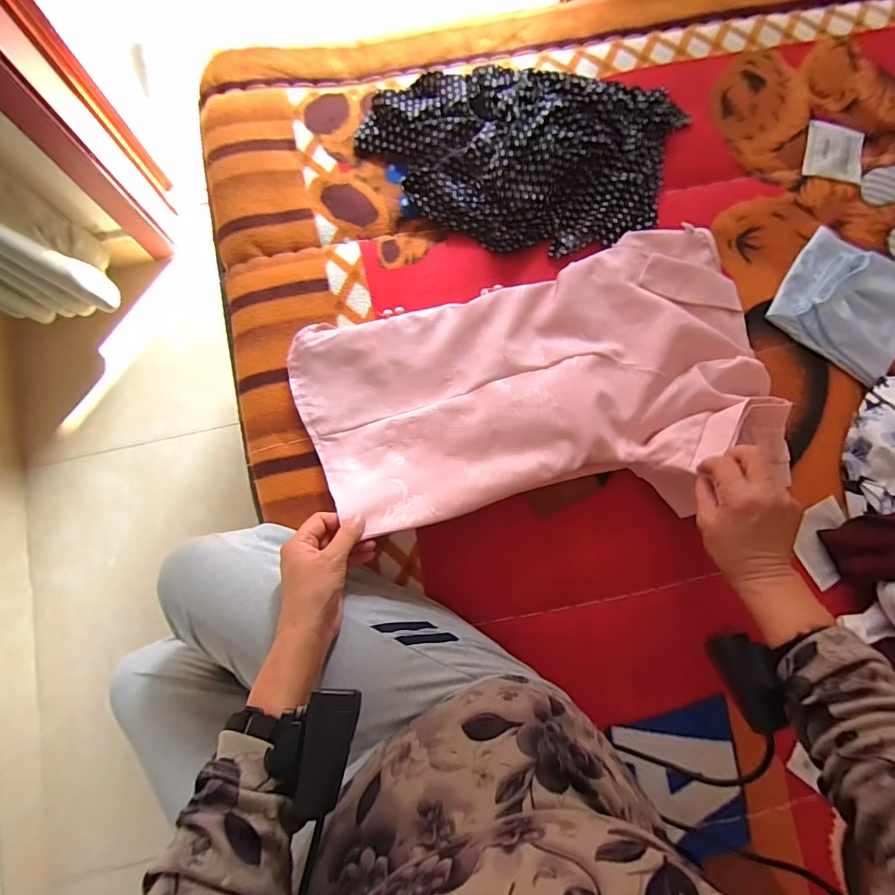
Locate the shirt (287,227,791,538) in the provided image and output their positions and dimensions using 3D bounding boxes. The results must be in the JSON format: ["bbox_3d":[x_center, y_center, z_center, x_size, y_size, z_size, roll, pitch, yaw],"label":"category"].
[{"bbox_3d":[0.097,-0.069,0.476,0.494,0.064,0.272,-18,81,-2],"label":"shirt"}]

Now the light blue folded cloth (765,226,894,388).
[{"bbox_3d":[0.483,-0.174,0.542,0.150,0.035,0.150,34,81,4],"label":"light blue folded cloth"}]

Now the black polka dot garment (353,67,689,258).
[{"bbox_3d":[0.095,-0.358,0.553,0.405,0.068,0.239,-2,80,-2],"label":"black polka dot garment"}]

